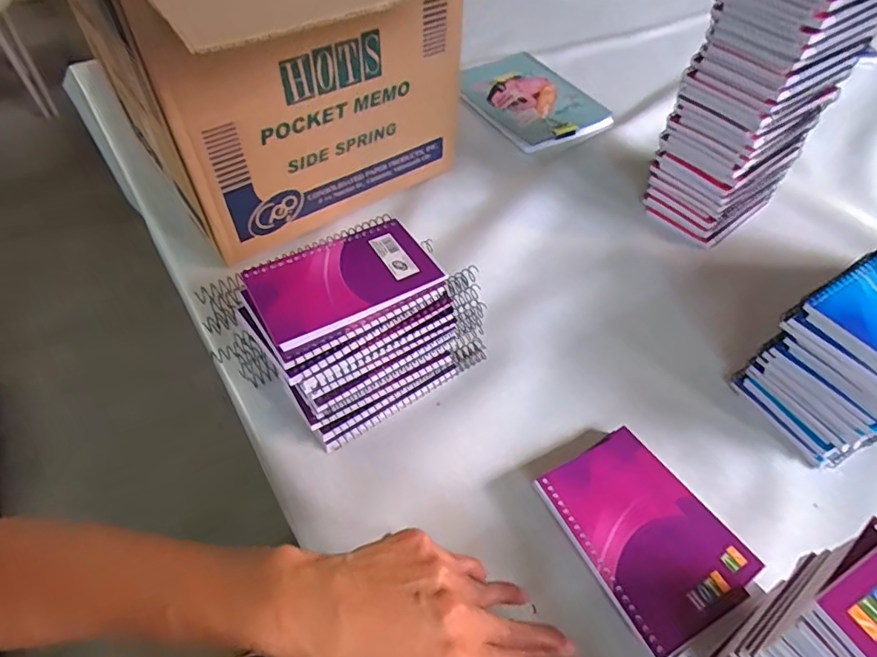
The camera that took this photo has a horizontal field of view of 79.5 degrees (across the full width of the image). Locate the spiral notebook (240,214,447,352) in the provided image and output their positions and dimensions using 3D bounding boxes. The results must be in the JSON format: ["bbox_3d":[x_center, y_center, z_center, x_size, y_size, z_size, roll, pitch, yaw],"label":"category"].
[{"bbox_3d":[-0.071,-0.039,0.392,0.129,0.009,0.085,-25,56,-21],"label":"spiral notebook"}]

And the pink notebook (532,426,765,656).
[{"bbox_3d":[0.145,0.140,0.373,0.103,0.010,0.130,-23,55,-25],"label":"pink notebook"}]

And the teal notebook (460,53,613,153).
[{"bbox_3d":[0.126,-0.334,0.764,0.159,0.016,0.215,-27,58,-18],"label":"teal notebook"}]

